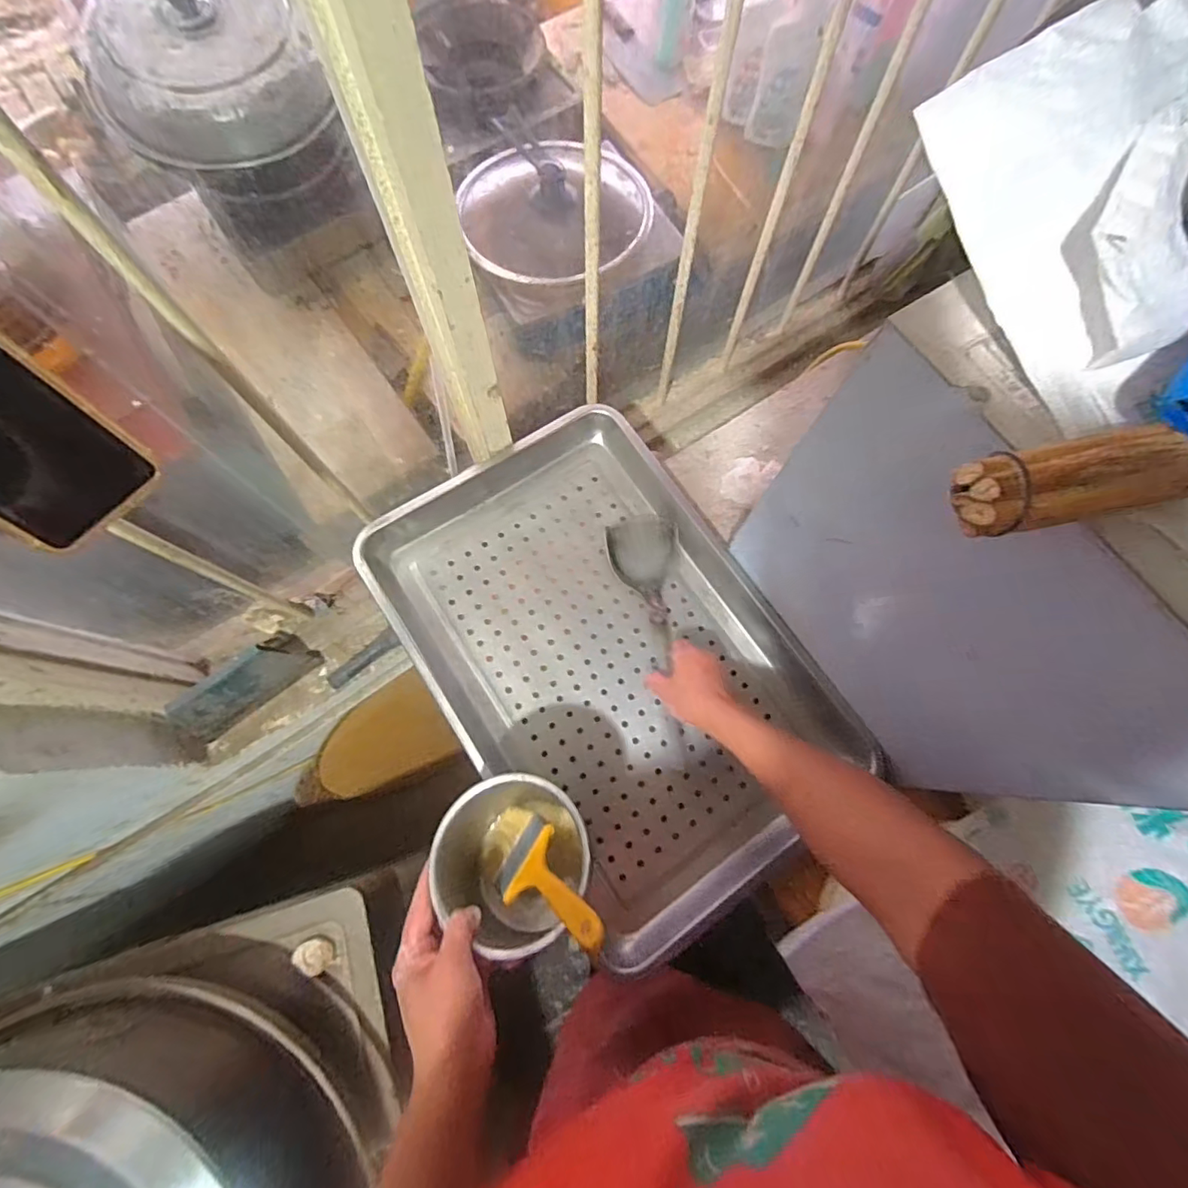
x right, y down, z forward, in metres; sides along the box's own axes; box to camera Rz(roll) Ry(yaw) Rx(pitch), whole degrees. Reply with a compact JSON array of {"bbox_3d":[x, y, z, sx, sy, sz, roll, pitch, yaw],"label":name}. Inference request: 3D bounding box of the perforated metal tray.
[{"bbox_3d":[0.019,0.069,0.672,0.384,0.058,0.588,-34,77,-9],"label":"perforated metal tray"}]

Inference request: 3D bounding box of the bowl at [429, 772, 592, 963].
[{"bbox_3d":[-0.071,0.240,0.505,0.133,0.124,0.138,0,74,0],"label":"bowl"}]

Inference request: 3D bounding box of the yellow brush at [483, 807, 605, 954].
[{"bbox_3d":[-0.046,0.243,0.469,0.020,0.189,0.068,38,74,-26],"label":"yellow brush"}]

